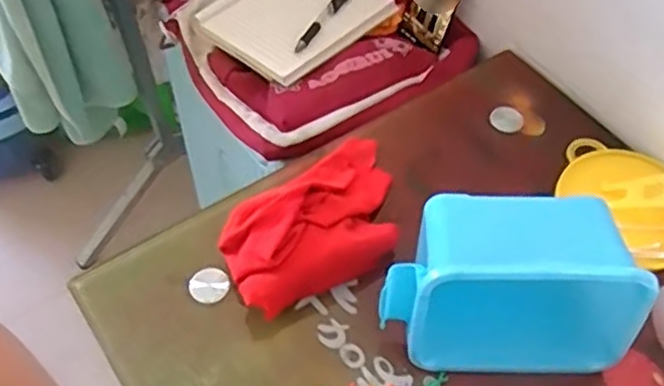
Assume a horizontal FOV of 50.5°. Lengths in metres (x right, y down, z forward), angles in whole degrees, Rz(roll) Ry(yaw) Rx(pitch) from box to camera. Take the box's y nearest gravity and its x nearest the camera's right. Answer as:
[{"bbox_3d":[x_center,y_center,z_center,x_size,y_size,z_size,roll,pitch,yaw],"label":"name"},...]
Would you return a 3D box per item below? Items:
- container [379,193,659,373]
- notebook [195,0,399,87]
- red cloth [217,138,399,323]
[{"bbox_3d":[0.138,0.069,0.563,0.194,0.114,0.106,-1,54,2],"label":"container"},{"bbox_3d":[-0.047,-0.223,0.864,0.170,0.023,0.199,36,63,25],"label":"notebook"},{"bbox_3d":[-0.005,0.022,0.633,0.116,0.070,0.210,35,62,25],"label":"red cloth"}]

